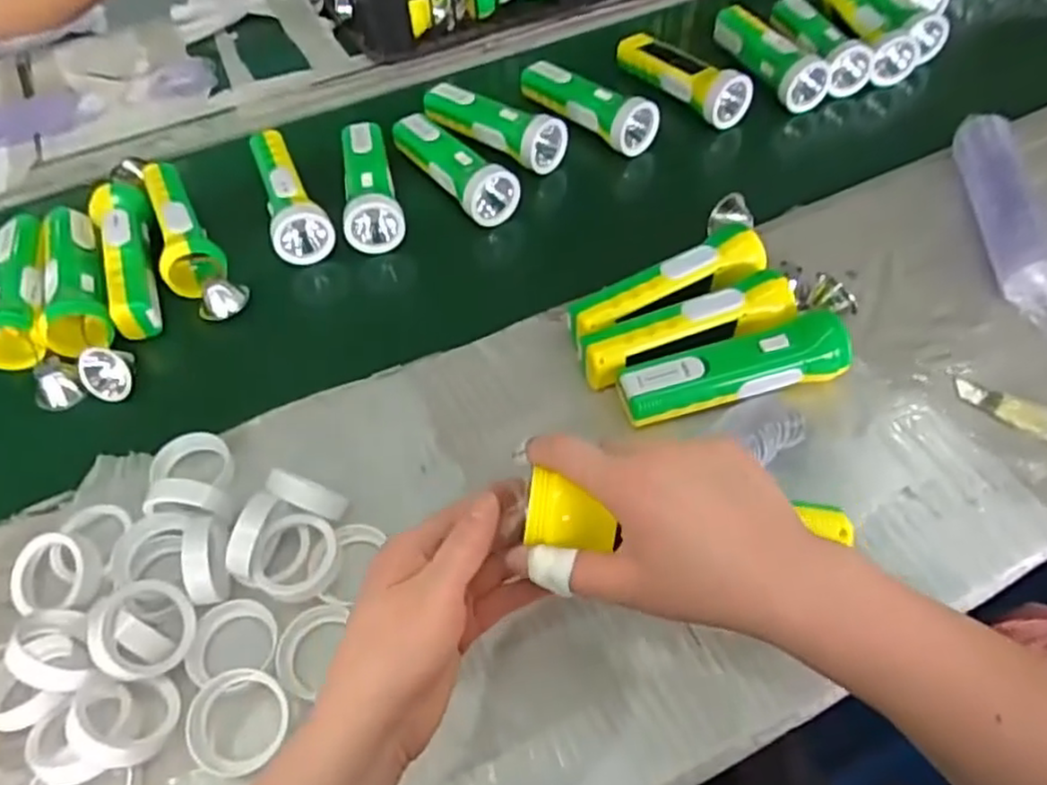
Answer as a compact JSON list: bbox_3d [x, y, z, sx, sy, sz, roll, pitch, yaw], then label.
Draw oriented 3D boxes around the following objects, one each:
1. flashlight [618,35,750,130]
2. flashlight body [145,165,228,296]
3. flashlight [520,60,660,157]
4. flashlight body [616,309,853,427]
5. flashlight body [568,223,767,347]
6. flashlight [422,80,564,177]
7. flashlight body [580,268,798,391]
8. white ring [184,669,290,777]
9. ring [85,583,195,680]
[{"bbox_3d":[0.169,-0.345,0.766,0.046,0.045,0.166,-29,57,-18],"label":"flashlight"},{"bbox_3d":[-0.318,-0.153,0.649,0.051,0.042,0.171,-26,56,-16],"label":"flashlight body"},{"bbox_3d":[0.062,-0.305,0.739,0.046,0.043,0.165,-36,59,-22],"label":"flashlight"},{"bbox_3d":[0.149,-0.015,0.513,0.162,0.046,0.044,-12,53,-6],"label":"flashlight body"},{"bbox_3d":[0.112,-0.078,0.558,0.166,0.046,0.043,-22,55,-14],"label":"flashlight body"},{"bbox_3d":[-0.036,-0.273,0.732,0.167,0.055,0.057,31,60,24],"label":"flashlight"},{"bbox_3d":[0.122,-0.046,0.536,0.161,0.046,0.048,-16,54,-9],"label":"flashlight body"},{"bbox_3d":[-0.158,0.183,0.395,0.054,0.019,0.051,-1,53,2],"label":"white ring"},{"bbox_3d":[-0.215,0.134,0.401,0.014,0.056,0.051,-27,60,36],"label":"ring"}]

